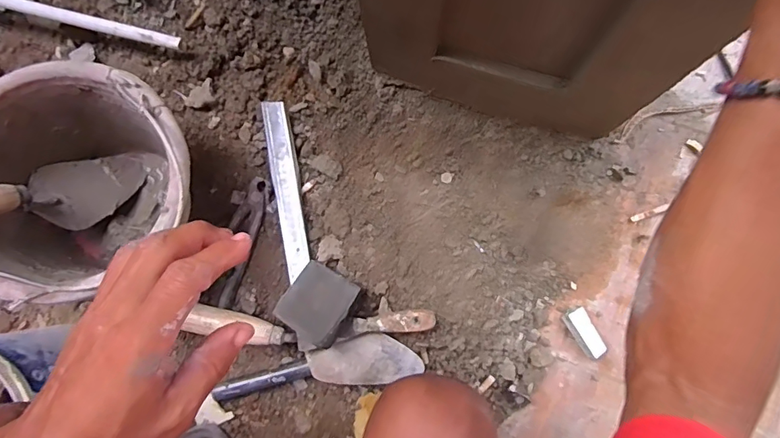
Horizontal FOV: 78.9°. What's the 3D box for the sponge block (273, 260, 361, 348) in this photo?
[{"bbox_3d":[-0.087,0.103,0.580,0.074,0.033,0.083,31,83,5],"label":"sponge block"}]

